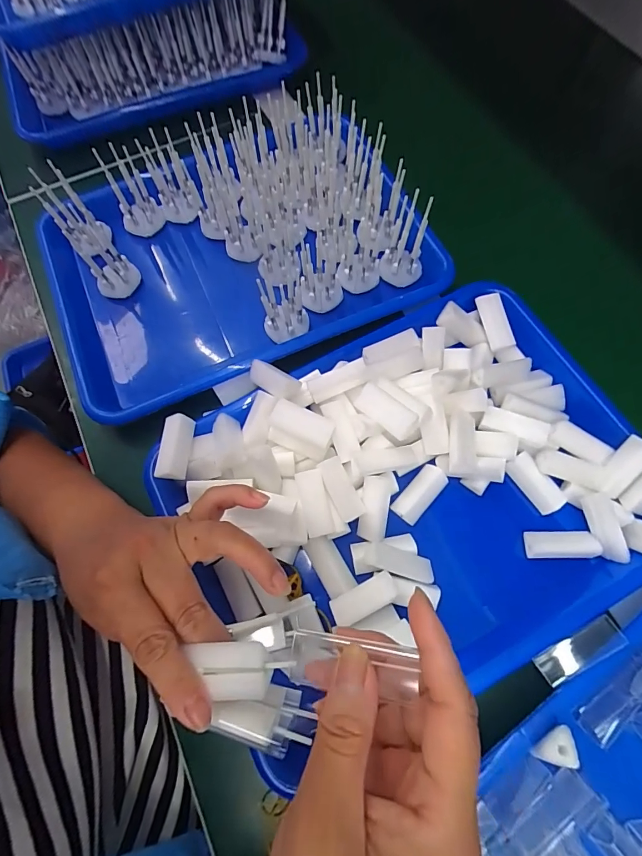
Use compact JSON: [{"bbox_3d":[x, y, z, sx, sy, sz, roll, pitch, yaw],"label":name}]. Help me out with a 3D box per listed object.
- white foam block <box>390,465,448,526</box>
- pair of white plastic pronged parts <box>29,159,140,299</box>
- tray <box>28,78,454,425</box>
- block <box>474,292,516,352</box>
[{"bbox_3d":[0.075,0.050,0.305,0.021,0.008,0.045,41,77,14],"label":"white foam block"},{"bbox_3d":[-0.214,-0.174,0.375,0.040,0.043,0.120,-37,91,-11],"label":"pair of white plastic pronged parts"},{"bbox_3d":[-0.085,-0.165,0.373,0.337,0.088,0.251,-24,71,-6],"label":"tray"},{"bbox_3d":[0.143,-0.087,0.335,0.021,0.008,0.047,-14,87,-4],"label":"block"}]

